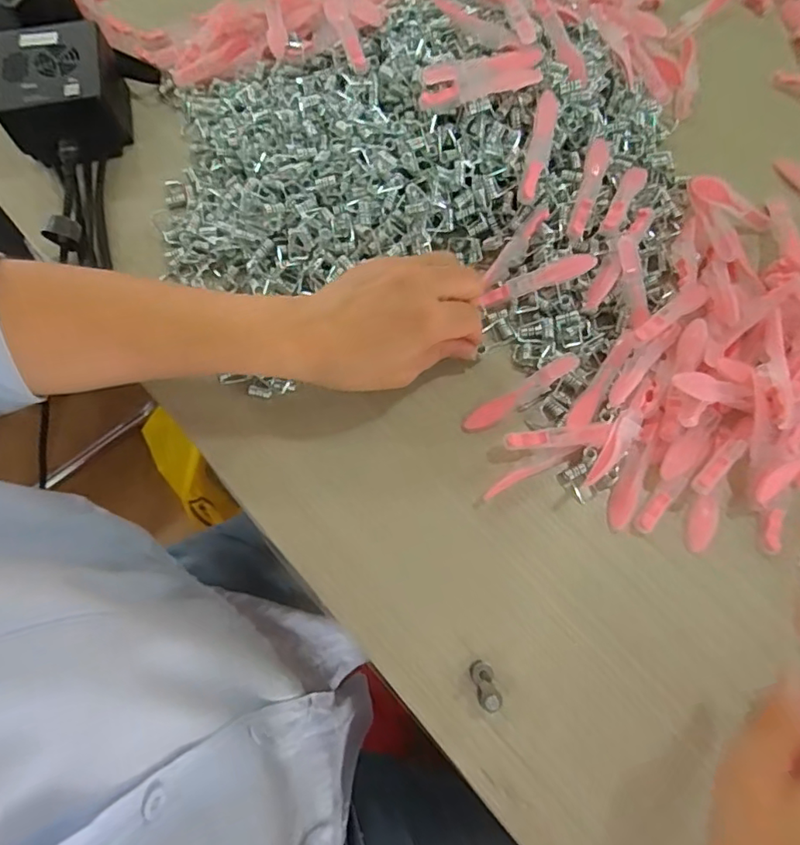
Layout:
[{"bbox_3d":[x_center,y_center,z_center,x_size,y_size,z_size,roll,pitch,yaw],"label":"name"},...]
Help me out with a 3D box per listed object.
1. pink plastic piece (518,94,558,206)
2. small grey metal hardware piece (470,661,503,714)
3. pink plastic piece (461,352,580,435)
[{"bbox_3d":[0.091,-0.181,0.360,0.013,0.009,0.075,14,87,4],"label":"pink plastic piece"},{"bbox_3d":[0.045,0.139,0.292,0.012,0.016,0.023,-16,72,-5],"label":"small grey metal hardware piece"},{"bbox_3d":[0.075,-0.018,0.344,0.080,0.006,0.015,-33,75,5],"label":"pink plastic piece"}]

